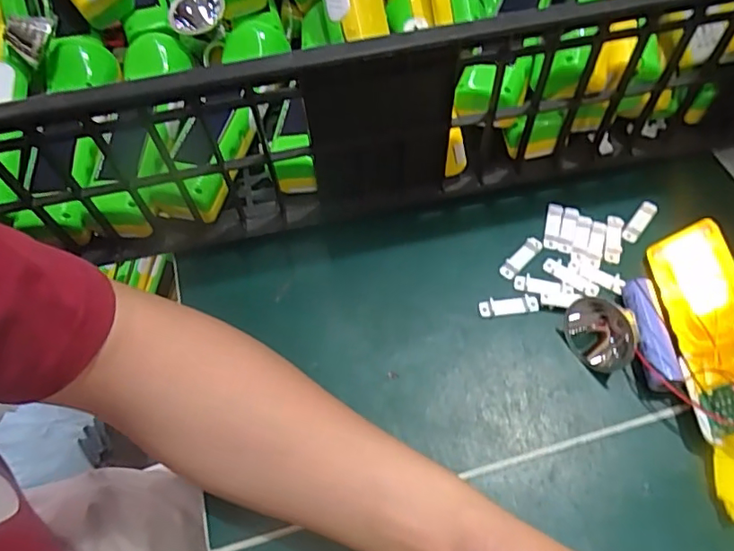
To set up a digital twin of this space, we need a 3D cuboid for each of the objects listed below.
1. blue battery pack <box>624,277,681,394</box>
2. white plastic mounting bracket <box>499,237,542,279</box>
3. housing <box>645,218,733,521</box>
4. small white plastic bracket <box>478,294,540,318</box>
[{"bbox_3d":[0.165,0.035,0.322,0.021,0.019,0.066,0,59,1],"label":"blue battery pack"},{"bbox_3d":[0.103,-0.012,0.361,0.011,0.004,0.038,39,67,22],"label":"white plastic mounting bracket"},{"bbox_3d":[0.196,0.044,0.302,0.045,0.042,0.166,-4,59,0],"label":"housing"},{"bbox_3d":[0.090,0.019,0.344,0.037,0.005,0.011,-6,59,-3],"label":"small white plastic bracket"}]

